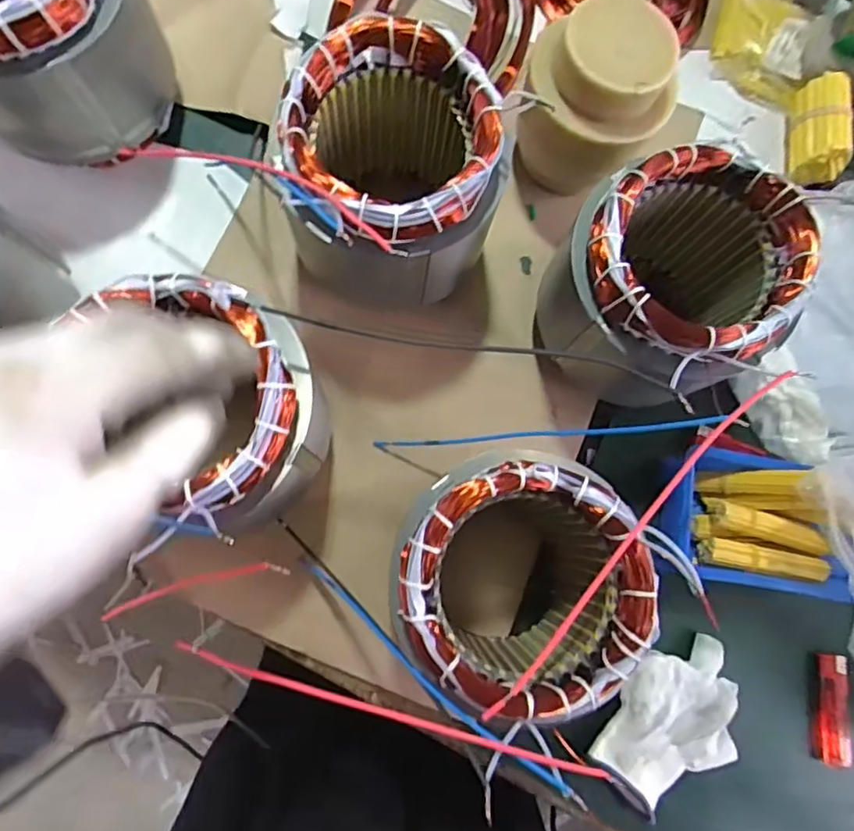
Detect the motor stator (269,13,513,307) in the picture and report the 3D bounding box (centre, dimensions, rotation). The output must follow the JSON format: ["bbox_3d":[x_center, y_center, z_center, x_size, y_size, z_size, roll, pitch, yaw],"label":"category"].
[{"bbox_3d":[-0.025,-0.160,0.442,0.133,0.166,0.141,1,82,-4],"label":"motor stator"}]

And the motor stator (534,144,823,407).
[{"bbox_3d":[0.166,-0.084,0.441,0.147,0.158,0.151,9,81,-2],"label":"motor stator"}]

